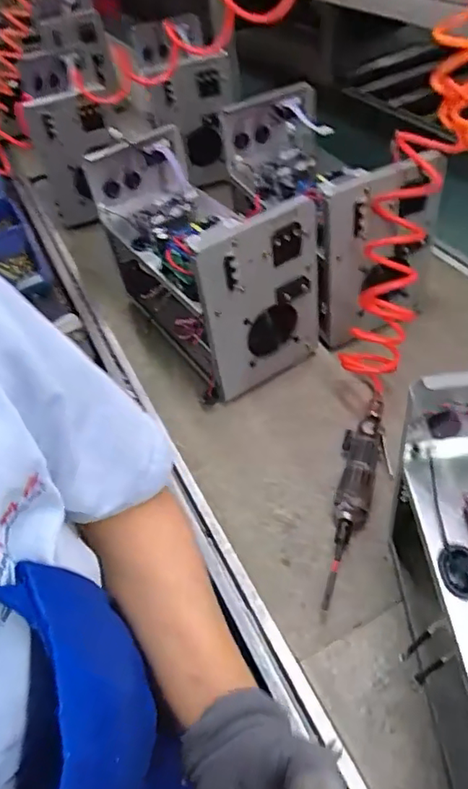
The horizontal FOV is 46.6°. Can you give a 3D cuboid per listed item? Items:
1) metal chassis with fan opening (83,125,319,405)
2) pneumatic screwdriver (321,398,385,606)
[{"bbox_3d":[-0.053,-0.217,0.876,0.201,0.272,0.382,-27,49,-14],"label":"metal chassis with fan opening"},{"bbox_3d":[0.155,0.121,0.695,0.051,0.044,0.315,9,48,15],"label":"pneumatic screwdriver"}]

